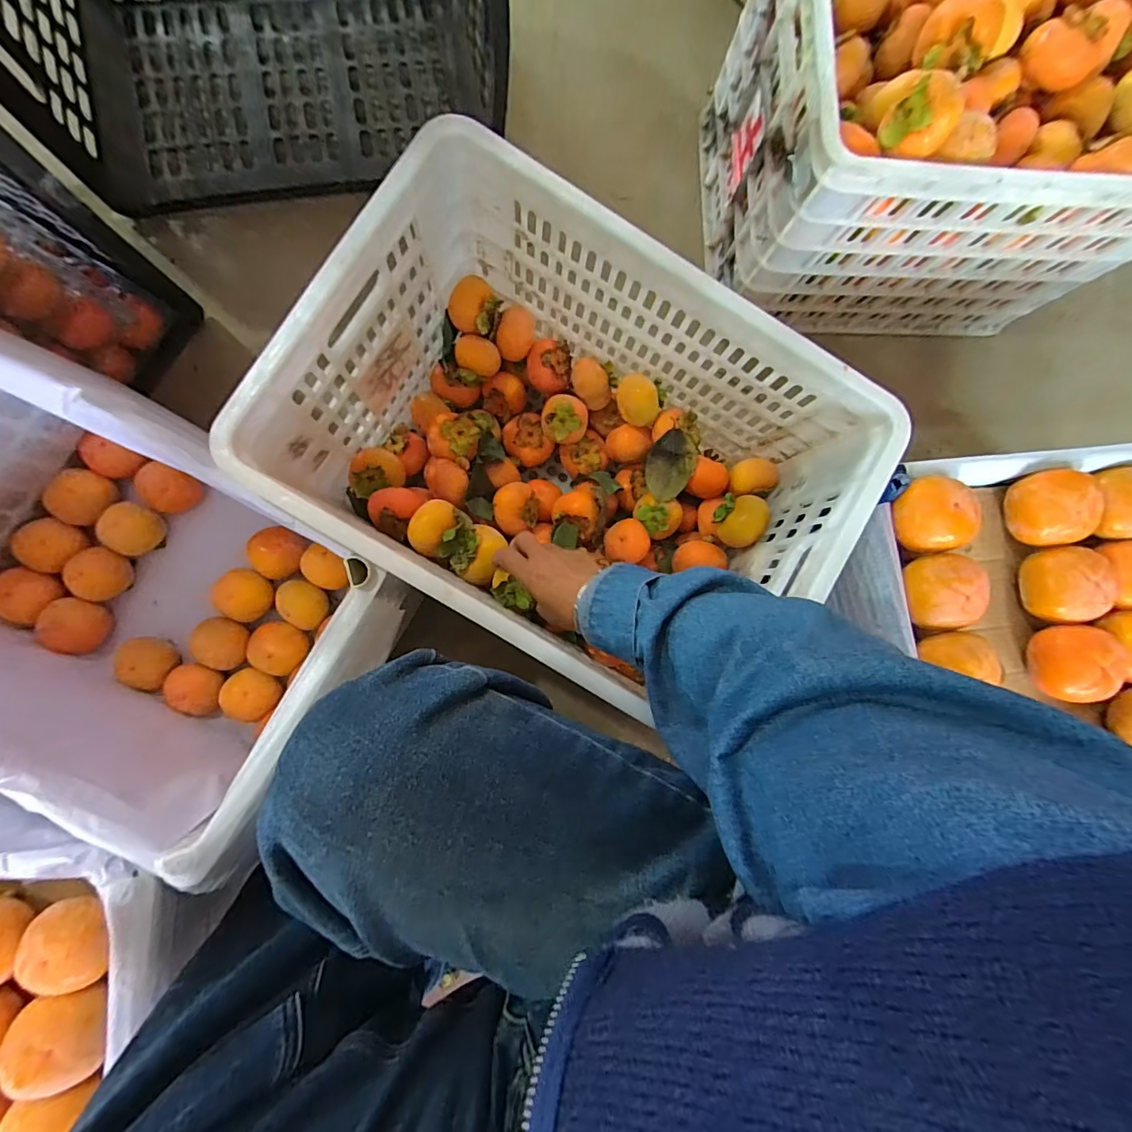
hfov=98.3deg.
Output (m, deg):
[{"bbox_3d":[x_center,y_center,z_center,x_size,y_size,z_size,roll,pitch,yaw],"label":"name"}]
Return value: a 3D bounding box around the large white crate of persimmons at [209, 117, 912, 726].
[{"bbox_3d":[-0.001,-0.098,0.519,0.468,0.267,0.336,31,84,-4],"label":"large white crate of persimmons"}]

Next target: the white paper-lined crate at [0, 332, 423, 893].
[{"bbox_3d":[-0.407,0.026,0.477,0.419,0.221,0.297,29,84,-4],"label":"white paper-lined crate"}]

